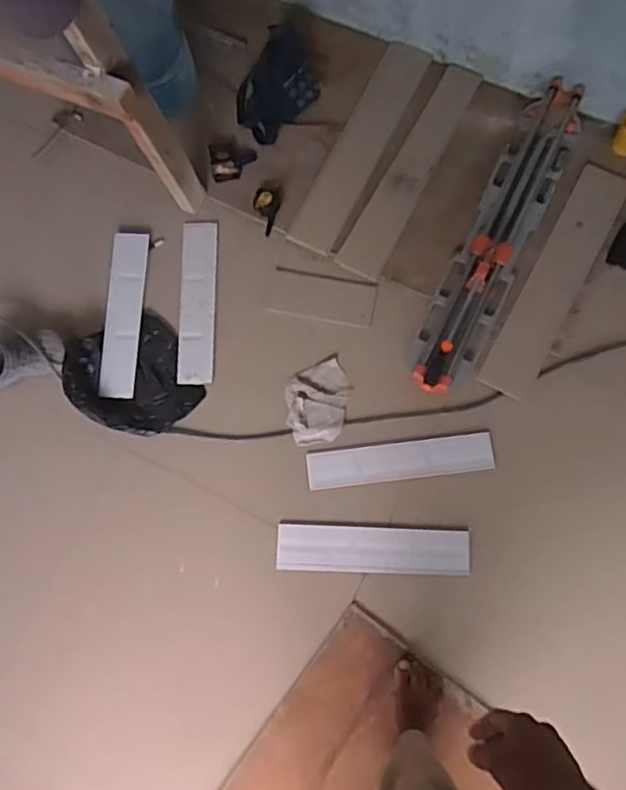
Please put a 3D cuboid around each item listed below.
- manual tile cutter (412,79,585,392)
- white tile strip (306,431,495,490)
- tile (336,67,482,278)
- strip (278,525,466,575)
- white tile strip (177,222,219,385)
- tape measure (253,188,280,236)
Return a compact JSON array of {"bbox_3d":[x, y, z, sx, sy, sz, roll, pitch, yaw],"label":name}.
[{"bbox_3d":[0.411,-0.345,1.438,0.151,0.123,0.778,26,77,9],"label":"manual tile cutter"},{"bbox_3d":[0.189,0.144,1.391,0.400,0.017,0.081,-7,89,-1],"label":"white tile strip"},{"bbox_3d":[0.240,-0.540,1.521,0.105,0.010,0.566,28,82,12],"label":"tile"},{"bbox_3d":[0.126,0.327,1.351,0.398,0.013,0.096,1,77,4],"label":"strip"},{"bbox_3d":[-0.265,-0.219,1.476,0.082,0.005,0.394,-1,75,2],"label":"white tile strip"},{"bbox_3d":[-0.112,-0.436,1.506,0.059,0.033,0.110,3,75,3],"label":"tape measure"}]

